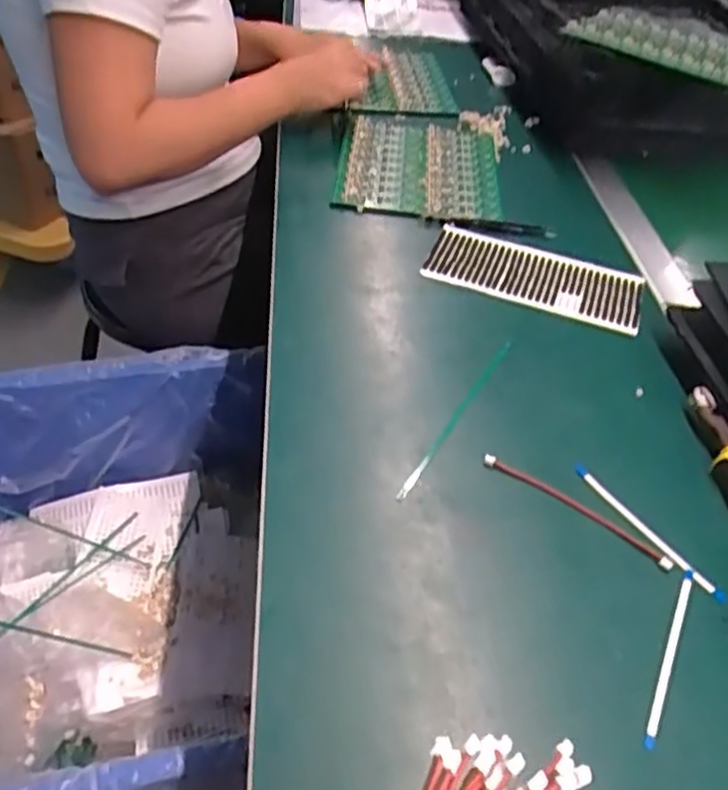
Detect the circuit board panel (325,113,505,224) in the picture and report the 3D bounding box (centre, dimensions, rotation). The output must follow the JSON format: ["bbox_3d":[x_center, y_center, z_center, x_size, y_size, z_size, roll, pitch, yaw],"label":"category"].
[{"bbox_3d":[0.063,-0.266,0.782,0.173,0.015,0.245,6,46,2],"label":"circuit board panel"}]

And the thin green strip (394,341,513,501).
[{"bbox_3d":[0.069,0.014,0.512,0.008,0.008,0.186,25,50,19],"label":"thin green strip"}]

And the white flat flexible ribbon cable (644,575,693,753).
[{"bbox_3d":[0.174,0.145,0.396,0.006,0.004,0.117,23,49,18],"label":"white flat flexible ribbon cable"}]

